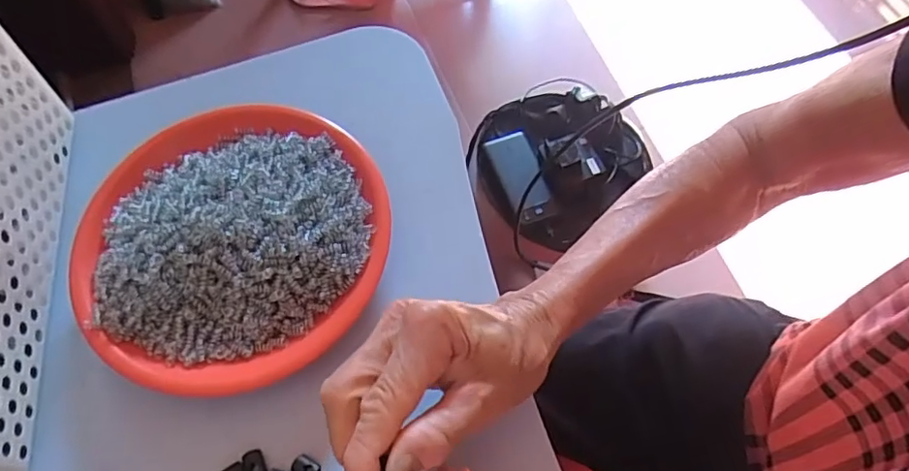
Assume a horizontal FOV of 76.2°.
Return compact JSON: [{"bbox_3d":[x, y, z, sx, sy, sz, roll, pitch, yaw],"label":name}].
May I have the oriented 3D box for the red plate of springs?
[{"bbox_3d":[-0.138,0.002,0.362,0.189,0.032,0.179,-1,62,3],"label":"red plate of springs"}]

